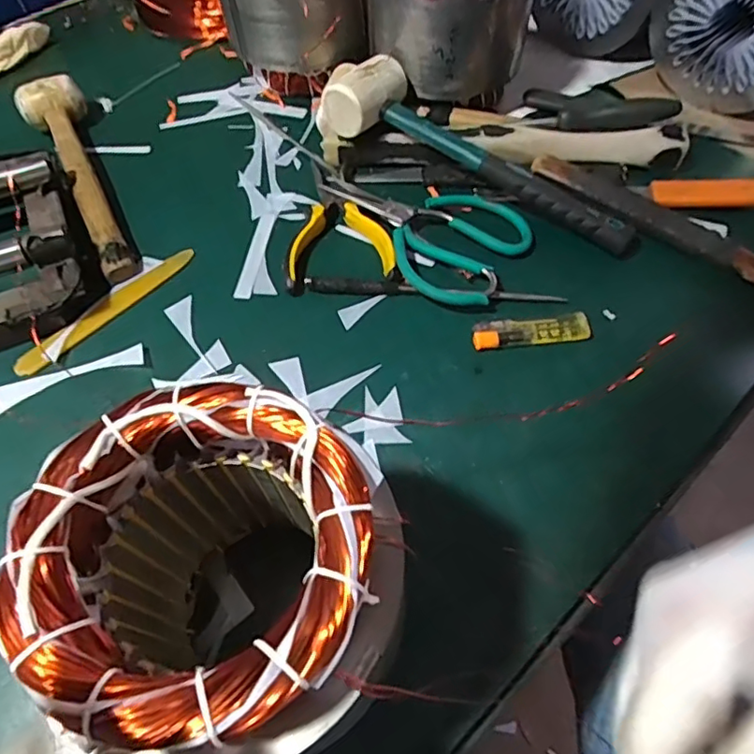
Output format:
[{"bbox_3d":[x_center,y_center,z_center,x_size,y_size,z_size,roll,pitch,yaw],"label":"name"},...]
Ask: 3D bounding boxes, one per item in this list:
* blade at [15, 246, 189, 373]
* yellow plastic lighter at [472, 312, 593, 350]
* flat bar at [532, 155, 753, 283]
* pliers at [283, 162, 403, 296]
[{"bbox_3d":[-0.221,-0.058,0.478,0.022,0.006,0.164,41,68,10],"label":"blade"},{"bbox_3d":[0.118,-0.036,0.443,0.088,0.011,0.022,-4,64,-5],"label":"yellow plastic lighter"},{"bbox_3d":[0.237,-0.133,0.490,0.229,0.009,0.028,33,85,16],"label":"flat bar"},{"bbox_3d":[-0.034,-0.142,0.509,0.093,0.026,0.147,-4,59,-1],"label":"pliers"}]

